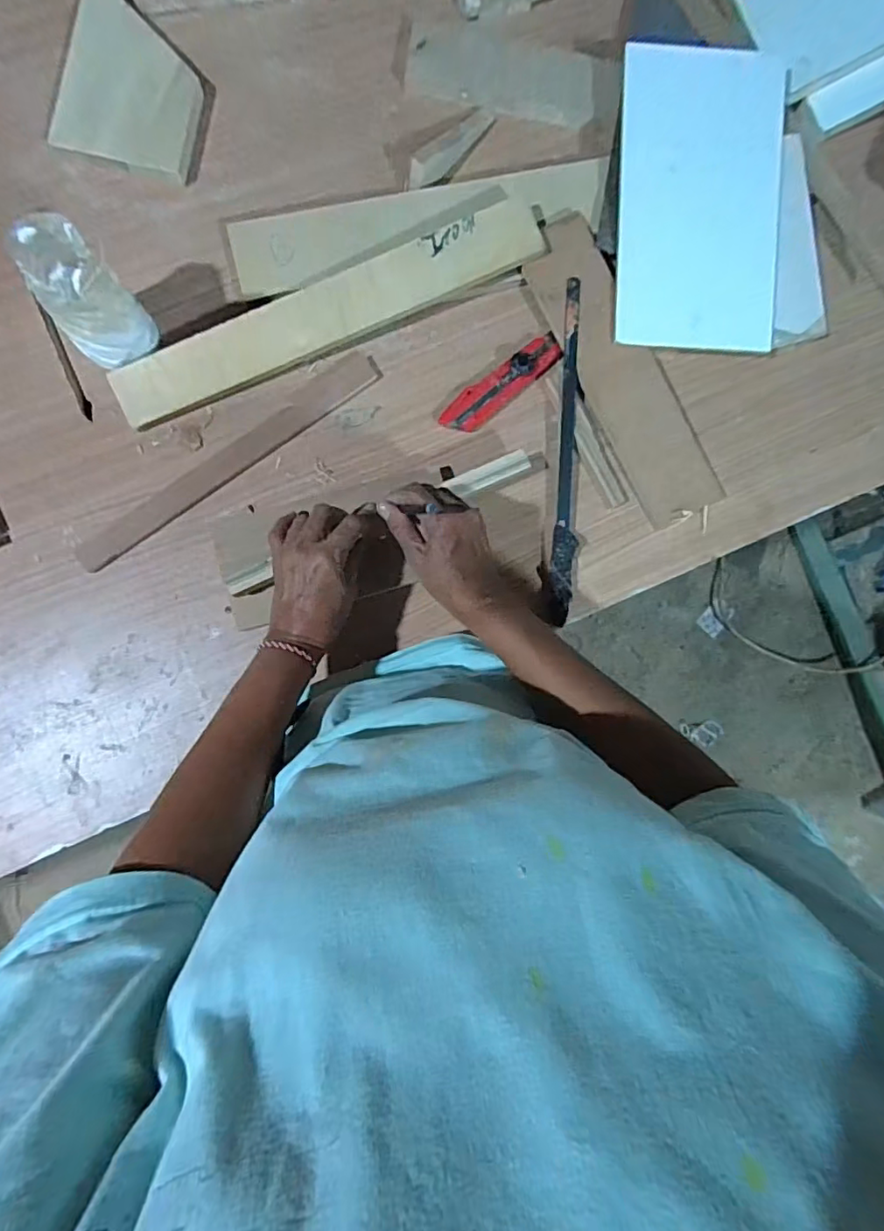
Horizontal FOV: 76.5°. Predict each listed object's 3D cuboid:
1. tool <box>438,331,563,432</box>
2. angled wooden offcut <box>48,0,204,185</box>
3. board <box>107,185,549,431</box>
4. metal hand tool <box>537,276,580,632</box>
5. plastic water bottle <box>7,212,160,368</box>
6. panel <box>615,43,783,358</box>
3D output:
[{"bbox_3d":[0.057,-0.216,0.523,0.129,0.018,0.031,-39,91,-5],"label":"tool"},{"bbox_3d":[-0.279,-0.482,0.506,0.120,0.023,0.148,13,87,-4],"label":"angled wooden offcut"},{"bbox_3d":[-0.096,-0.271,0.497,0.397,0.017,0.061,-26,110,0],"label":"board"},{"bbox_3d":[0.117,-0.151,0.517,0.031,0.021,0.301,5,88,-4],"label":"metal hand tool"},{"bbox_3d":[-0.284,-0.253,0.452,0.060,0.106,0.065,0,88,-4],"label":"plastic water bottle"},{"bbox_3d":[0.234,-0.376,0.507,0.148,0.012,0.252,2,95,-4],"label":"panel"}]

